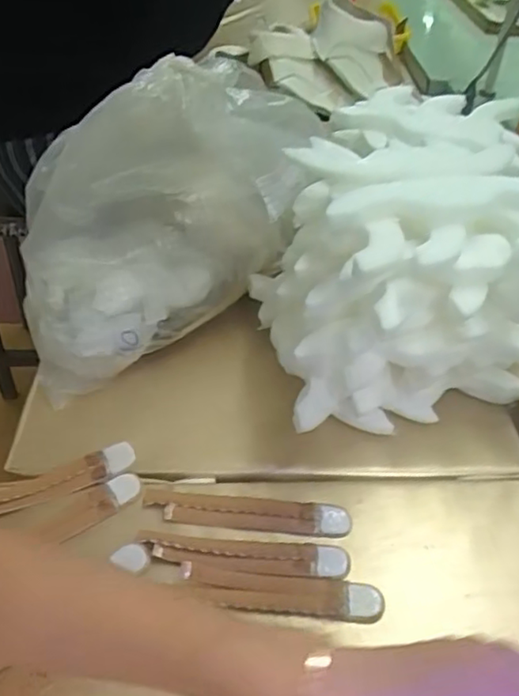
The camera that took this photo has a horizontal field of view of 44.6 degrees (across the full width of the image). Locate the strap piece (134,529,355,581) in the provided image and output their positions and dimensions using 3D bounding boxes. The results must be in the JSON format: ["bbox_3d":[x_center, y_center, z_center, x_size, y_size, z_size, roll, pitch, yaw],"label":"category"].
[{"bbox_3d":[-0.012,0.147,0.457,0.150,0.008,0.027,2,43,5],"label":"strap piece"}]

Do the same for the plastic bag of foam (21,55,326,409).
[{"bbox_3d":[-0.085,-0.132,0.598,0.298,0.236,0.160,-19,47,-24],"label":"plastic bag of foam"}]

